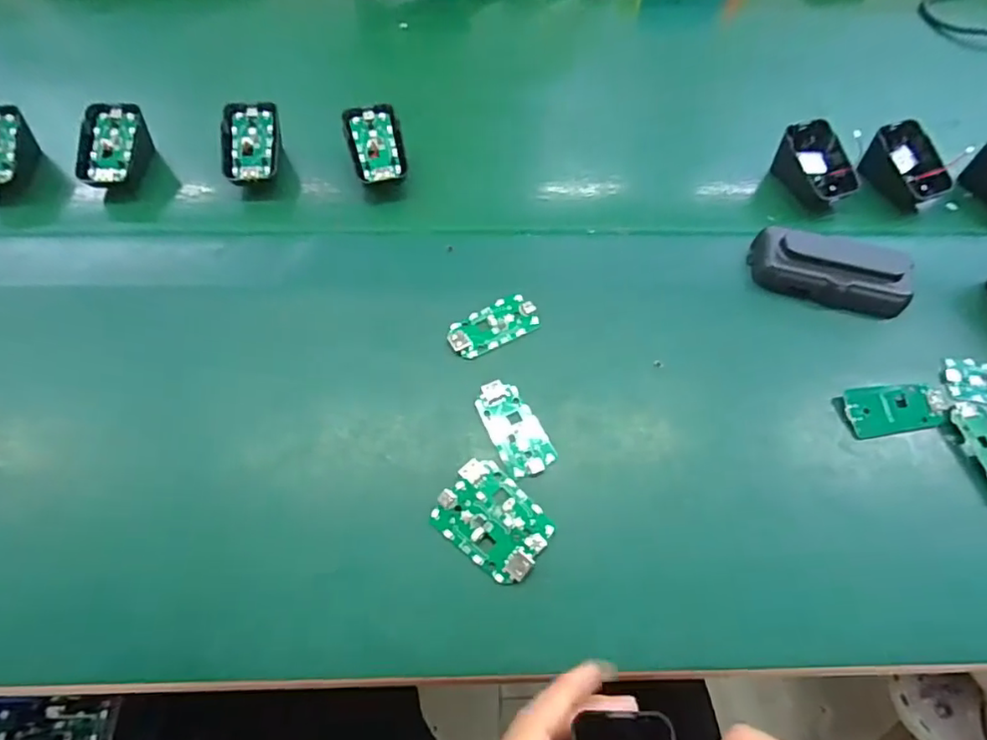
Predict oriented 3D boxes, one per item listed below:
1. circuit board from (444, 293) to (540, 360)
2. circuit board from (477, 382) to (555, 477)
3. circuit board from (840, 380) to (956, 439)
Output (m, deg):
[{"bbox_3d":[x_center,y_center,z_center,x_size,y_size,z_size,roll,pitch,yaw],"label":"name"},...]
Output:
[{"bbox_3d":[0.000,-0.030,0.398,0.064,0.005,0.031,-24,61,-16],"label":"circuit board"},{"bbox_3d":[0.013,0.034,0.360,0.031,0.006,0.062,-22,60,-14],"label":"circuit board"},{"bbox_3d":[0.262,0.025,0.374,0.068,0.012,0.030,-8,58,-6],"label":"circuit board"}]

